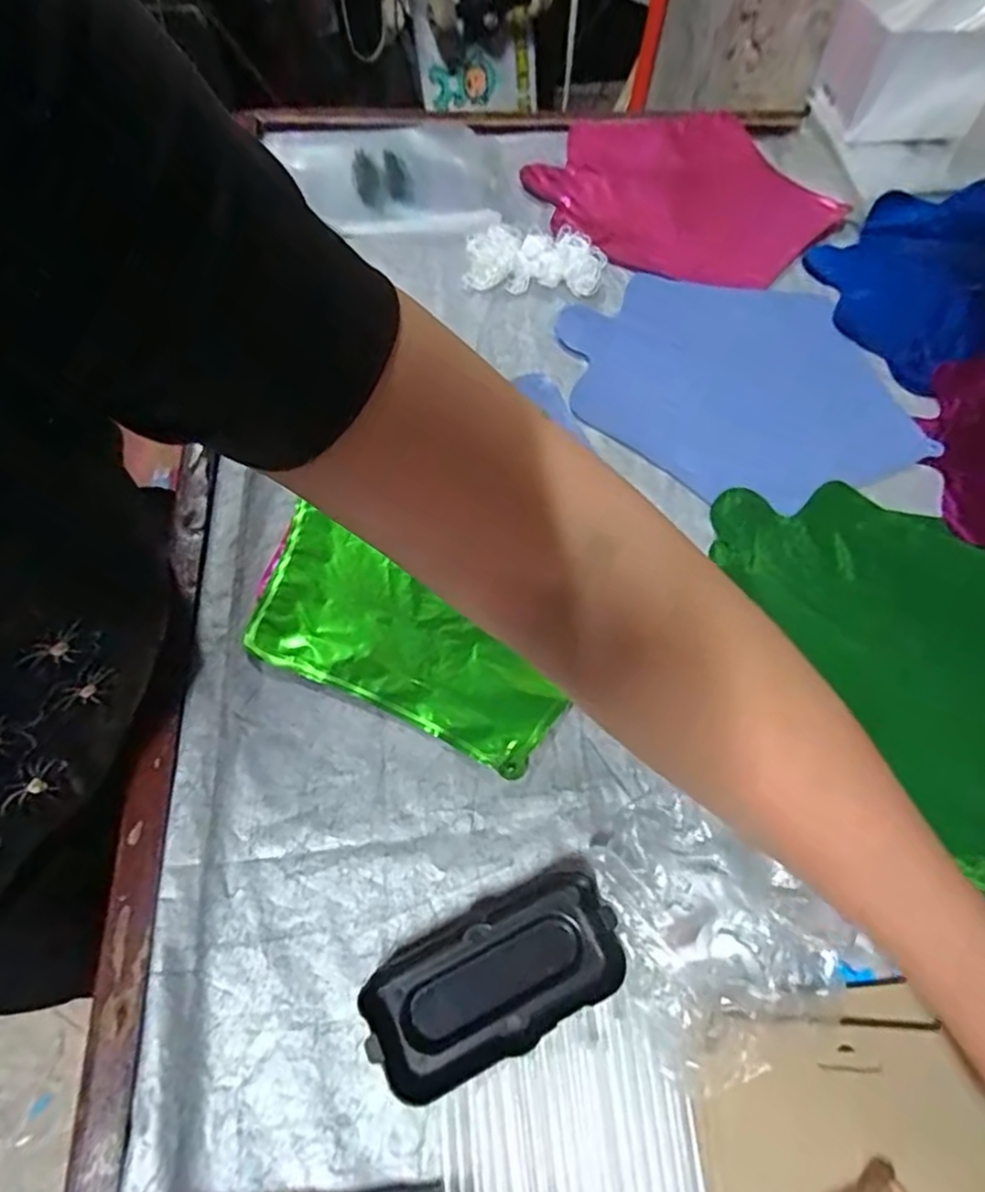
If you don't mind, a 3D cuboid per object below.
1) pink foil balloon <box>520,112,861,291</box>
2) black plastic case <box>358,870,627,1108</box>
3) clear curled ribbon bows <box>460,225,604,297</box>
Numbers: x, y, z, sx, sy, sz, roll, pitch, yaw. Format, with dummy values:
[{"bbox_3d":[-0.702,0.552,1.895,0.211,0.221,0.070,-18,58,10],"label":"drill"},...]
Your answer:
[{"bbox_3d":[0.162,-0.344,0.573,0.221,0.020,0.212,-33,69,-19],"label":"pink foil balloon"},{"bbox_3d":[0.001,0.167,0.292,0.109,0.023,0.054,-24,66,-15],"label":"black plastic case"},{"bbox_3d":[0.034,-0.263,0.519,0.107,0.022,0.057,4,62,-1],"label":"clear curled ribbon bows"}]

